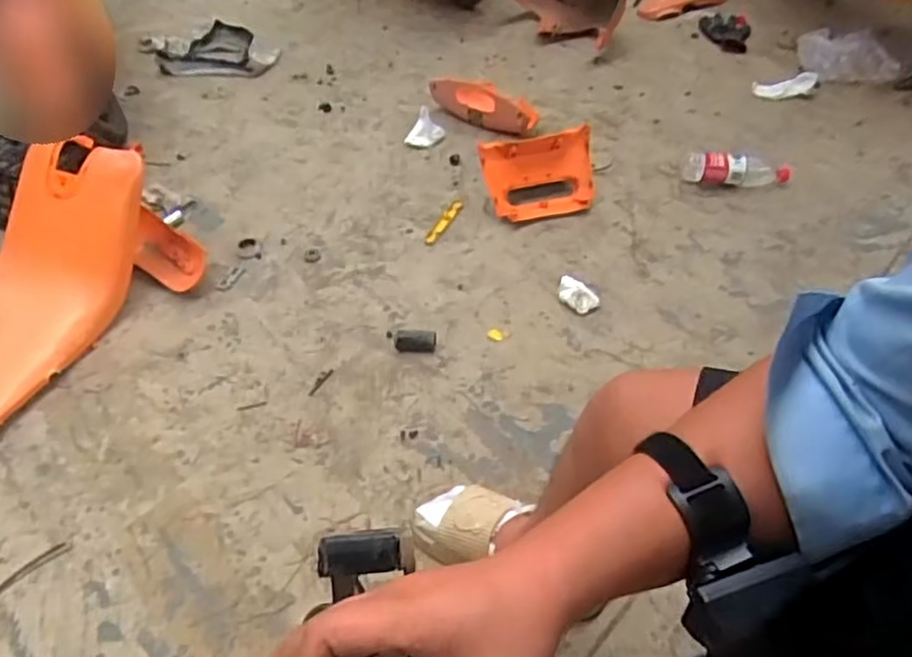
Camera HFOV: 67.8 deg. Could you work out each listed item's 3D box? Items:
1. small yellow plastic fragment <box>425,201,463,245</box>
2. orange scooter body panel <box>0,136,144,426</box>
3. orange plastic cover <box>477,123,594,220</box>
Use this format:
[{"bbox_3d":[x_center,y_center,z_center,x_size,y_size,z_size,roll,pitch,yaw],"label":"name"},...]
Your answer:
[{"bbox_3d":[-0.023,-0.232,1.462,0.029,0.008,0.145,22,53,21],"label":"small yellow plastic fragment"},{"bbox_3d":[-0.795,-0.065,1.258,0.215,0.181,0.620,14,64,15],"label":"orange scooter body panel"},{"bbox_3d":[0.191,-0.333,1.461,0.249,0.119,0.154,-14,49,-9],"label":"orange plastic cover"}]

